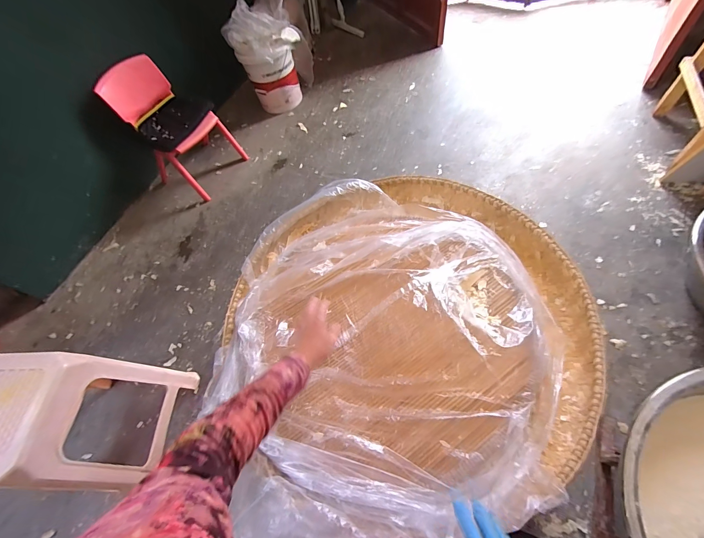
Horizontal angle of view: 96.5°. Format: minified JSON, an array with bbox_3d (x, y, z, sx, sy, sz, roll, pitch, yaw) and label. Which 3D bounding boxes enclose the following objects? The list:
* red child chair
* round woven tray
[{"bbox_3d":[-0.784,-0.642,1.455,0.340,0.528,0.354,19,66,18],"label":"red child chair"},{"bbox_3d":[0.110,0.065,0.716,0.784,0.120,0.726,-4,61,7],"label":"round woven tray"}]

